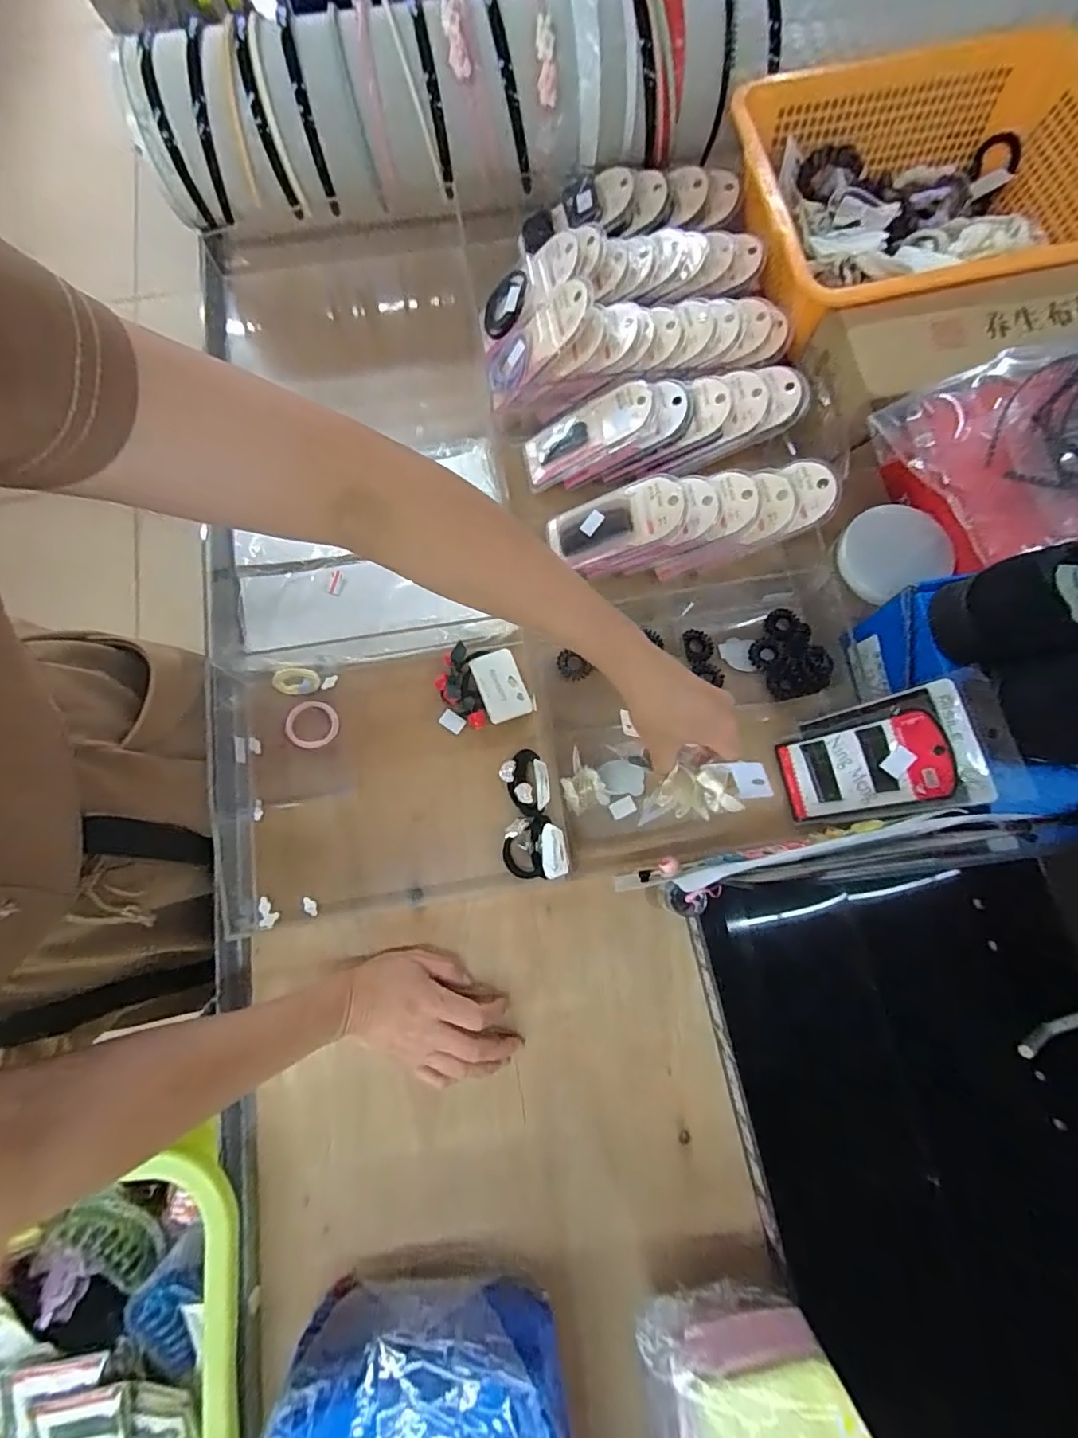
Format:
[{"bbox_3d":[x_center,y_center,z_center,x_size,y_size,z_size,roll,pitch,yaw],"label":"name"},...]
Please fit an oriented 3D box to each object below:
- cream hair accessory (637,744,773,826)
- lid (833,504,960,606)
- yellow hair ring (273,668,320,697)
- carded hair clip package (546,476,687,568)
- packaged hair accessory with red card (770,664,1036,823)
[{"bbox_3d":[0.123,0.051,0.426,0.096,0.032,0.046,-13,76,13],"label":"cream hair accessory"},{"bbox_3d":[0.316,-0.152,0.501,0.080,0.008,0.082,-3,83,25],"label":"lid"},{"bbox_3d":[-0.233,-0.036,0.536,0.041,0.007,0.030,-1,118,-12],"label":"yellow hair ring"},{"bbox_3d":[0.075,-0.192,0.541,0.131,0.013,0.060,-14,76,17],"label":"carded hair clip package"},{"bbox_3d":[0.285,0.034,0.459,0.013,0.170,0.095,-4,75,-37],"label":"packaged hair accessory with red card"}]

